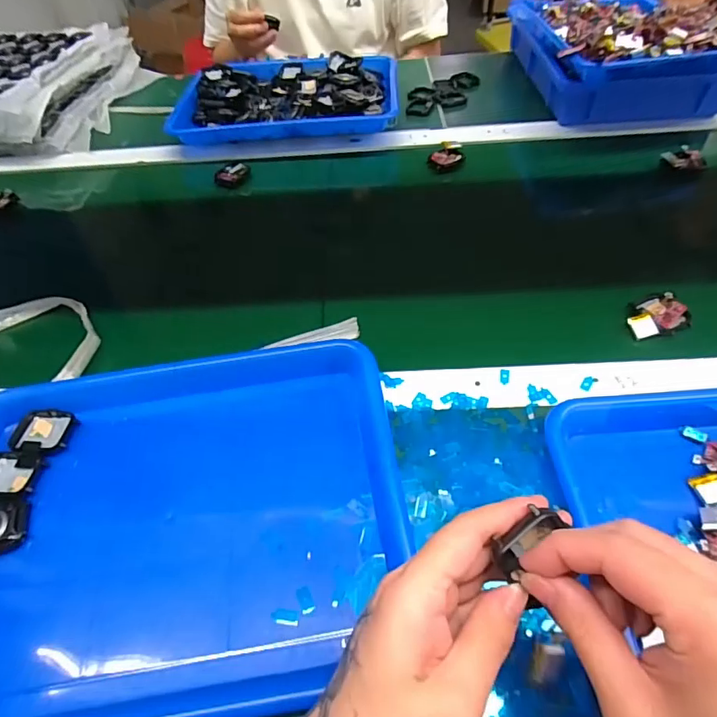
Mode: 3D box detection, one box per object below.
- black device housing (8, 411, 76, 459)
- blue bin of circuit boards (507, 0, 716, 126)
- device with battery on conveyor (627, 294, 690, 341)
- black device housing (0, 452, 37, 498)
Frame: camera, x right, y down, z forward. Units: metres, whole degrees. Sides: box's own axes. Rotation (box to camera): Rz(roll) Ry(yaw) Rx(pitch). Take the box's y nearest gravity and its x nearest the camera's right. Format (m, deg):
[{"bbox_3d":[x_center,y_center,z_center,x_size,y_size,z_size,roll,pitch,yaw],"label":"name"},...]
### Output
[{"bbox_3d":[-0.260,0.061,0.394,0.042,0.014,0.037,2,52,6],"label":"black device housing"},{"bbox_3d":[0.375,-0.472,0.710,0.239,0.107,0.317,-7,52,-1],"label":"blue bin of circuit boards"},{"bbox_3d":[0.273,-0.040,0.440,0.052,0.015,0.042,-12,52,-5],"label":"device with battery on conveyor"},{"bbox_3d":[-0.271,0.090,0.369,0.044,0.009,0.036,5,52,8],"label":"black device housing"}]

